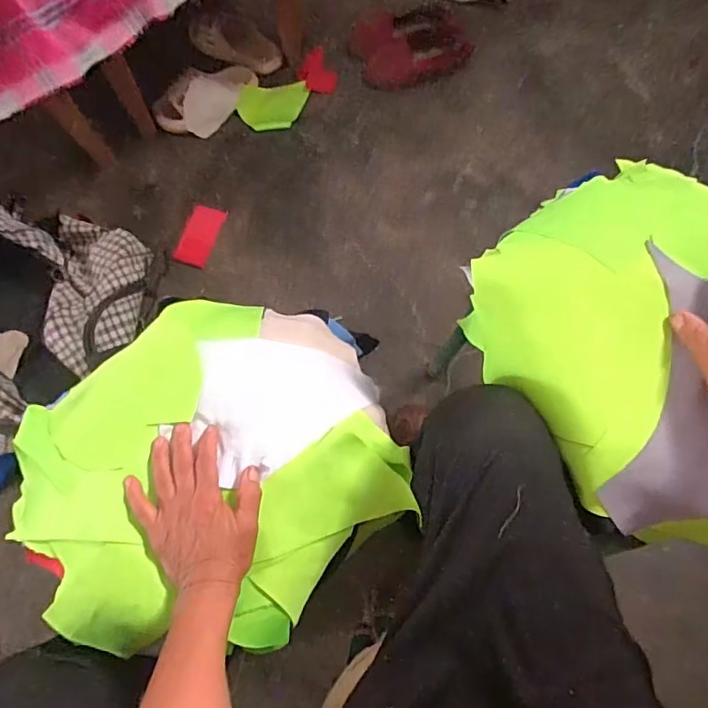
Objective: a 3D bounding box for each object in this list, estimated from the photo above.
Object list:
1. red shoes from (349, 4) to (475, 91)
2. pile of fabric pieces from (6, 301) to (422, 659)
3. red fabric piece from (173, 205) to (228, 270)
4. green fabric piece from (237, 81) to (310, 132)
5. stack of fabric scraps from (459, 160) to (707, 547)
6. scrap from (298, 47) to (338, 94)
[{"bbox_3d":[0.123,-0.671,1.153,0.261,0.047,0.162,-13,72,-5],"label":"red shoes"},{"bbox_3d":[-0.157,0.119,0.556,0.394,0.093,0.336,-19,72,-7],"label":"pile of fabric pieces"},{"bbox_3d":[-0.302,-0.230,1.037,0.064,0.011,0.126,16,72,5],"label":"red fabric piece"},{"bbox_3d":[-0.169,-0.523,1.116,0.146,0.024,0.101,-7,71,-2],"label":"green fabric piece"},{"bbox_3d":[0.284,-0.025,0.463,0.321,0.044,0.319,-31,74,-10],"label":"stack of fabric scraps"},{"bbox_3d":[-0.081,-0.603,1.141,0.070,0.004,0.104,-28,82,-2],"label":"scrap"}]

